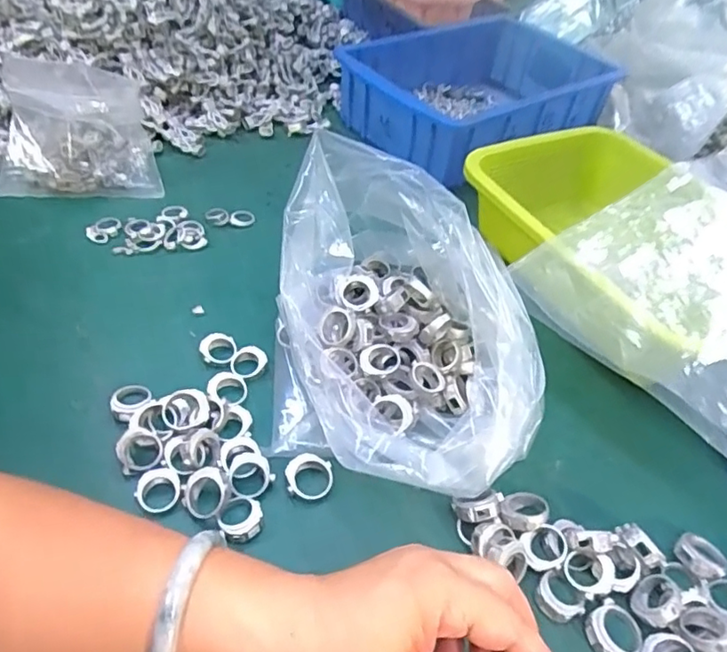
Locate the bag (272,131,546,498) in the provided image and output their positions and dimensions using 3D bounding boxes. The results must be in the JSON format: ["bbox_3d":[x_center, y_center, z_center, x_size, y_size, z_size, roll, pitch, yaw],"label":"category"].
[{"bbox_3d":[0.017,-0.014,0.371,0.152,0.125,0.237,-1,45,-8],"label":"bag"}]

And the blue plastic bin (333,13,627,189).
[{"bbox_3d":[0.133,-0.276,0.666,0.282,0.081,0.196,-24,54,-27],"label":"blue plastic bin"}]

